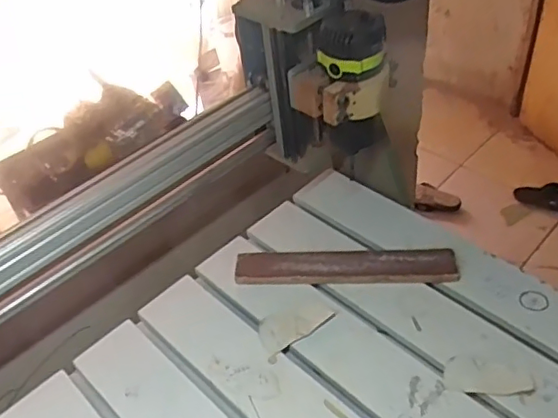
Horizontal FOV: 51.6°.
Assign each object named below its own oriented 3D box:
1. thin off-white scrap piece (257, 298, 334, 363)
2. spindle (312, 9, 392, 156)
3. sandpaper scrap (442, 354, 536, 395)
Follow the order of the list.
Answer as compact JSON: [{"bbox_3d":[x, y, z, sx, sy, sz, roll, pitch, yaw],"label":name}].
[{"bbox_3d":[0.016,0.148,0.750,0.102,0.007,0.056,-31,48,-24],"label":"thin off-white scrap piece"},{"bbox_3d":[0.089,-0.153,0.704,0.086,0.167,0.070,2,44,9],"label":"spindle"},{"bbox_3d":[0.243,0.192,0.671,0.098,0.007,0.044,4,44,11],"label":"sandpaper scrap"}]

